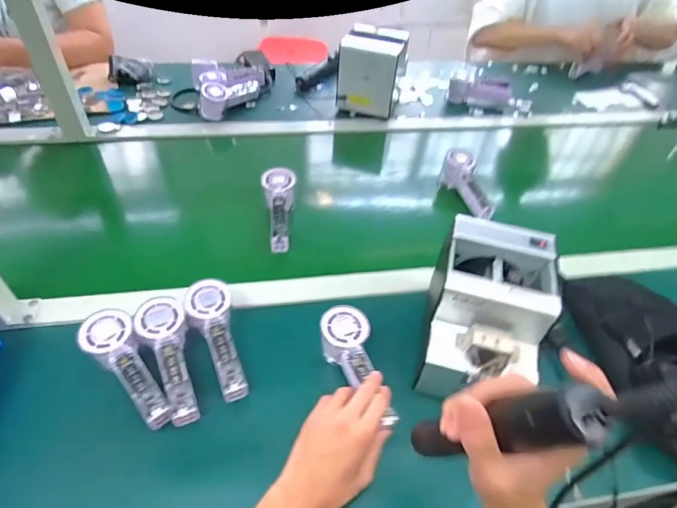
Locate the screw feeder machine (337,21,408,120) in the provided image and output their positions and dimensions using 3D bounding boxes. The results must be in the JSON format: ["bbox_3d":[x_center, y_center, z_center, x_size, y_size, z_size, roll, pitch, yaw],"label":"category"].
[{"bbox_3d":[0.080,-0.421,0.996,0.126,0.144,0.158,14,46,9],"label":"screw feeder machine"}]

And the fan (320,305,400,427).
[{"bbox_3d":[0.022,0.131,0.522,0.062,0.031,0.148,-15,68,-19],"label":"fan"}]

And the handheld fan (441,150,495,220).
[{"bbox_3d":[0.233,-0.124,0.797,0.054,0.060,0.146,-3,46,-8],"label":"handheld fan"}]

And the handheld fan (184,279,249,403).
[{"bbox_3d":[-0.148,0.101,0.534,0.053,0.031,0.155,-15,64,-19],"label":"handheld fan"}]

